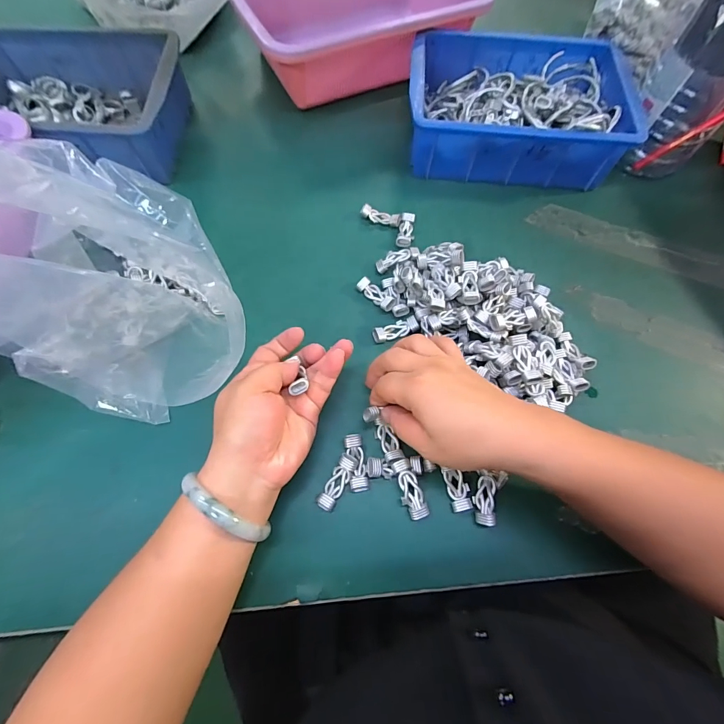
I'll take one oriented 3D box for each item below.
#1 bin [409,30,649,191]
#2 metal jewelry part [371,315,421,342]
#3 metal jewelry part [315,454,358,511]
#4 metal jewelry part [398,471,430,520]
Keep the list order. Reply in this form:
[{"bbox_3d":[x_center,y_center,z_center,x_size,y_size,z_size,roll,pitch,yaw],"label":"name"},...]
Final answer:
[{"bbox_3d":[0.177,-0.298,0.435,0.242,0.082,0.171,6,68,0],"label":"bin"},{"bbox_3d":[0.031,-0.032,0.346,0.042,0.011,0.018,-14,69,-9],"label":"metal jewelry part"},{"bbox_3d":[-0.019,0.095,0.290,0.015,0.013,0.047,27,69,8],"label":"metal jewelry part"},{"bbox_3d":[0.040,0.106,0.286,0.017,0.005,0.039,-19,81,-10],"label":"metal jewelry part"}]

